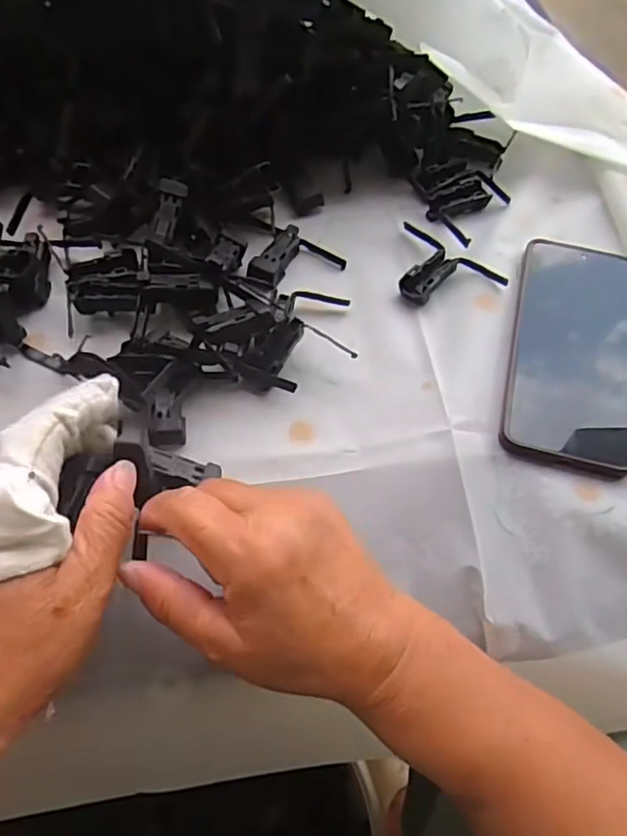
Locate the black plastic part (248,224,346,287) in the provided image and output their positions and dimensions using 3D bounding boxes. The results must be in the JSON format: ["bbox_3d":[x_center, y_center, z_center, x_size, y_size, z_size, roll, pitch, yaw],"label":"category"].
[{"bbox_3d":[-0.012,-0.104,0.410,0.047,0.011,0.055,33,66,14],"label":"black plastic part"}]

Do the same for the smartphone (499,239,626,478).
[{"bbox_3d":[0.168,-0.048,0.380,0.079,0.016,0.163,14,62,5],"label":"smartphone"}]

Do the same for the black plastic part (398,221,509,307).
[{"bbox_3d":[0.081,-0.099,0.409,0.081,0.012,0.051,42,68,18],"label":"black plastic part"}]

